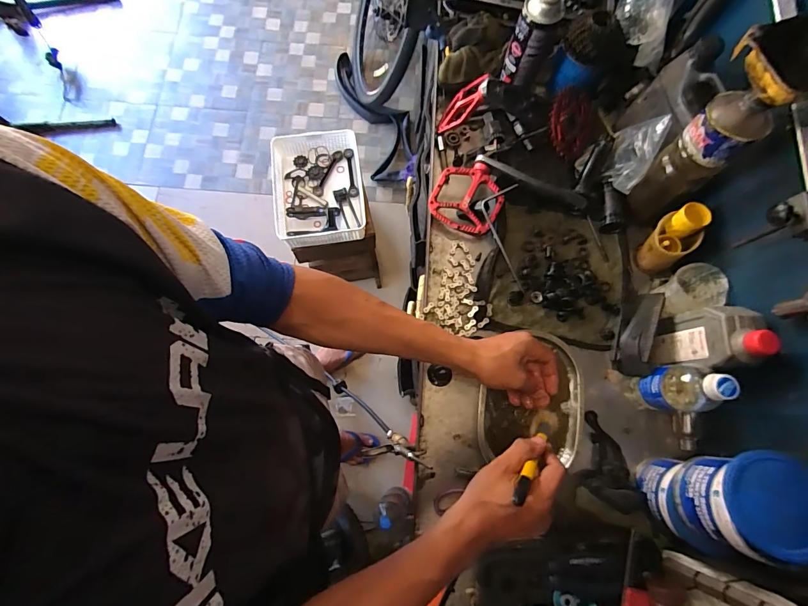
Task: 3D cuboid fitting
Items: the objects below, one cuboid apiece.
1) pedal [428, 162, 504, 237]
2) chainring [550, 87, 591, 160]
[{"bbox_3d":[0.108,-0.178,0.654,0.113,0.017,0.111,26,94,1],"label":"pedal"},{"bbox_3d":[0.301,-0.322,0.701,0.125,0.007,0.111,-21,112,-32],"label":"chainring"}]

